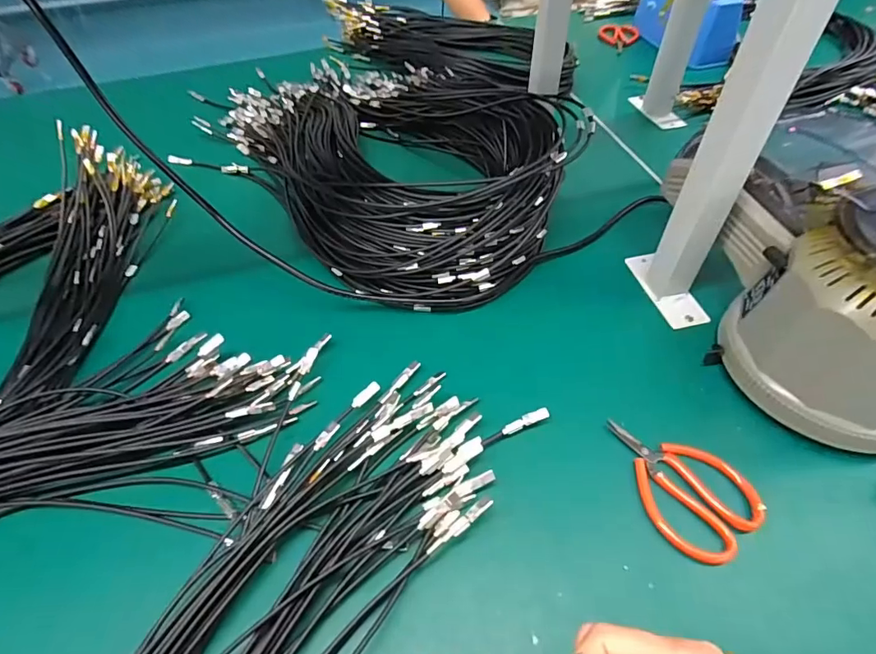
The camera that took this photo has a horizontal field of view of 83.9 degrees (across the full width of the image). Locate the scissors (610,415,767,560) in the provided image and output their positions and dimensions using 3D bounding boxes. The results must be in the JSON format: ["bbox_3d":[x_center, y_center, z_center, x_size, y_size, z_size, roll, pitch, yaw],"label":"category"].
[{"bbox_3d":[0.172,0.110,0.357,0.069,0.010,0.113,-27,53,-19],"label":"scissors"}]

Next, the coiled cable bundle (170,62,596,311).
[{"bbox_3d":[-0.078,-0.243,0.617,0.345,0.095,0.542,-38,57,-26],"label":"coiled cable bundle"}]

